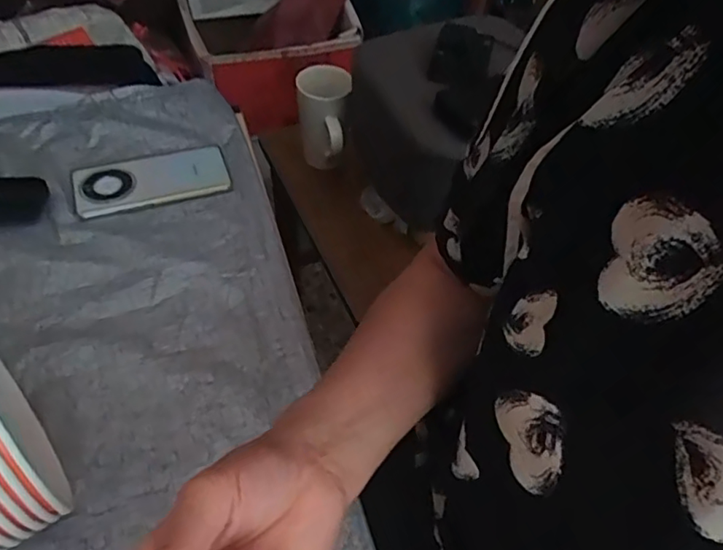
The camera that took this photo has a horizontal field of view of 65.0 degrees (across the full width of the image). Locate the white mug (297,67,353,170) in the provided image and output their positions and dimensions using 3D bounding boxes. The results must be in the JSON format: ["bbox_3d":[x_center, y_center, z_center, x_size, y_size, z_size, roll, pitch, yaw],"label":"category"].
[{"bbox_3d":[-0.058,-0.237,0.861,0.077,0.133,0.082,0,51,-6],"label":"white mug"}]

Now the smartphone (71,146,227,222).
[{"bbox_3d":[-0.231,-0.108,0.626,0.159,0.008,0.083,-18,55,-19],"label":"smartphone"}]

